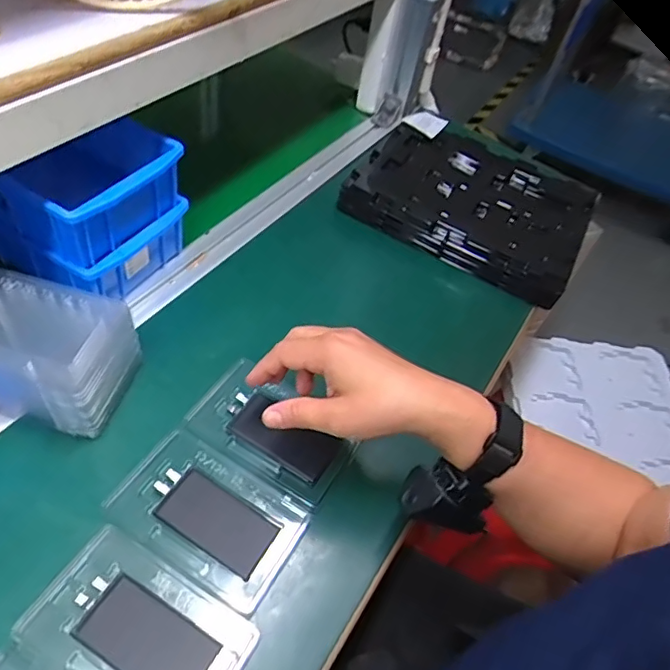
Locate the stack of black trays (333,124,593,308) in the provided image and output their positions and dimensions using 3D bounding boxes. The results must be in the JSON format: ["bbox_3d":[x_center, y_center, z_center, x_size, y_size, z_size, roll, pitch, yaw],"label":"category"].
[{"bbox_3d":[0.180,-0.177,0.720,0.277,0.056,0.225,28,51,12],"label":"stack of black trays"}]

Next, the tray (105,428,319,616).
[{"bbox_3d":[-0.093,0.131,0.416,0.129,0.014,0.086,29,51,12],"label":"tray"}]

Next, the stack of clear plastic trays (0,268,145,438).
[{"bbox_3d":[-0.237,0.012,0.446,0.139,0.089,0.091,17,49,2],"label":"stack of clear plastic trays"}]

